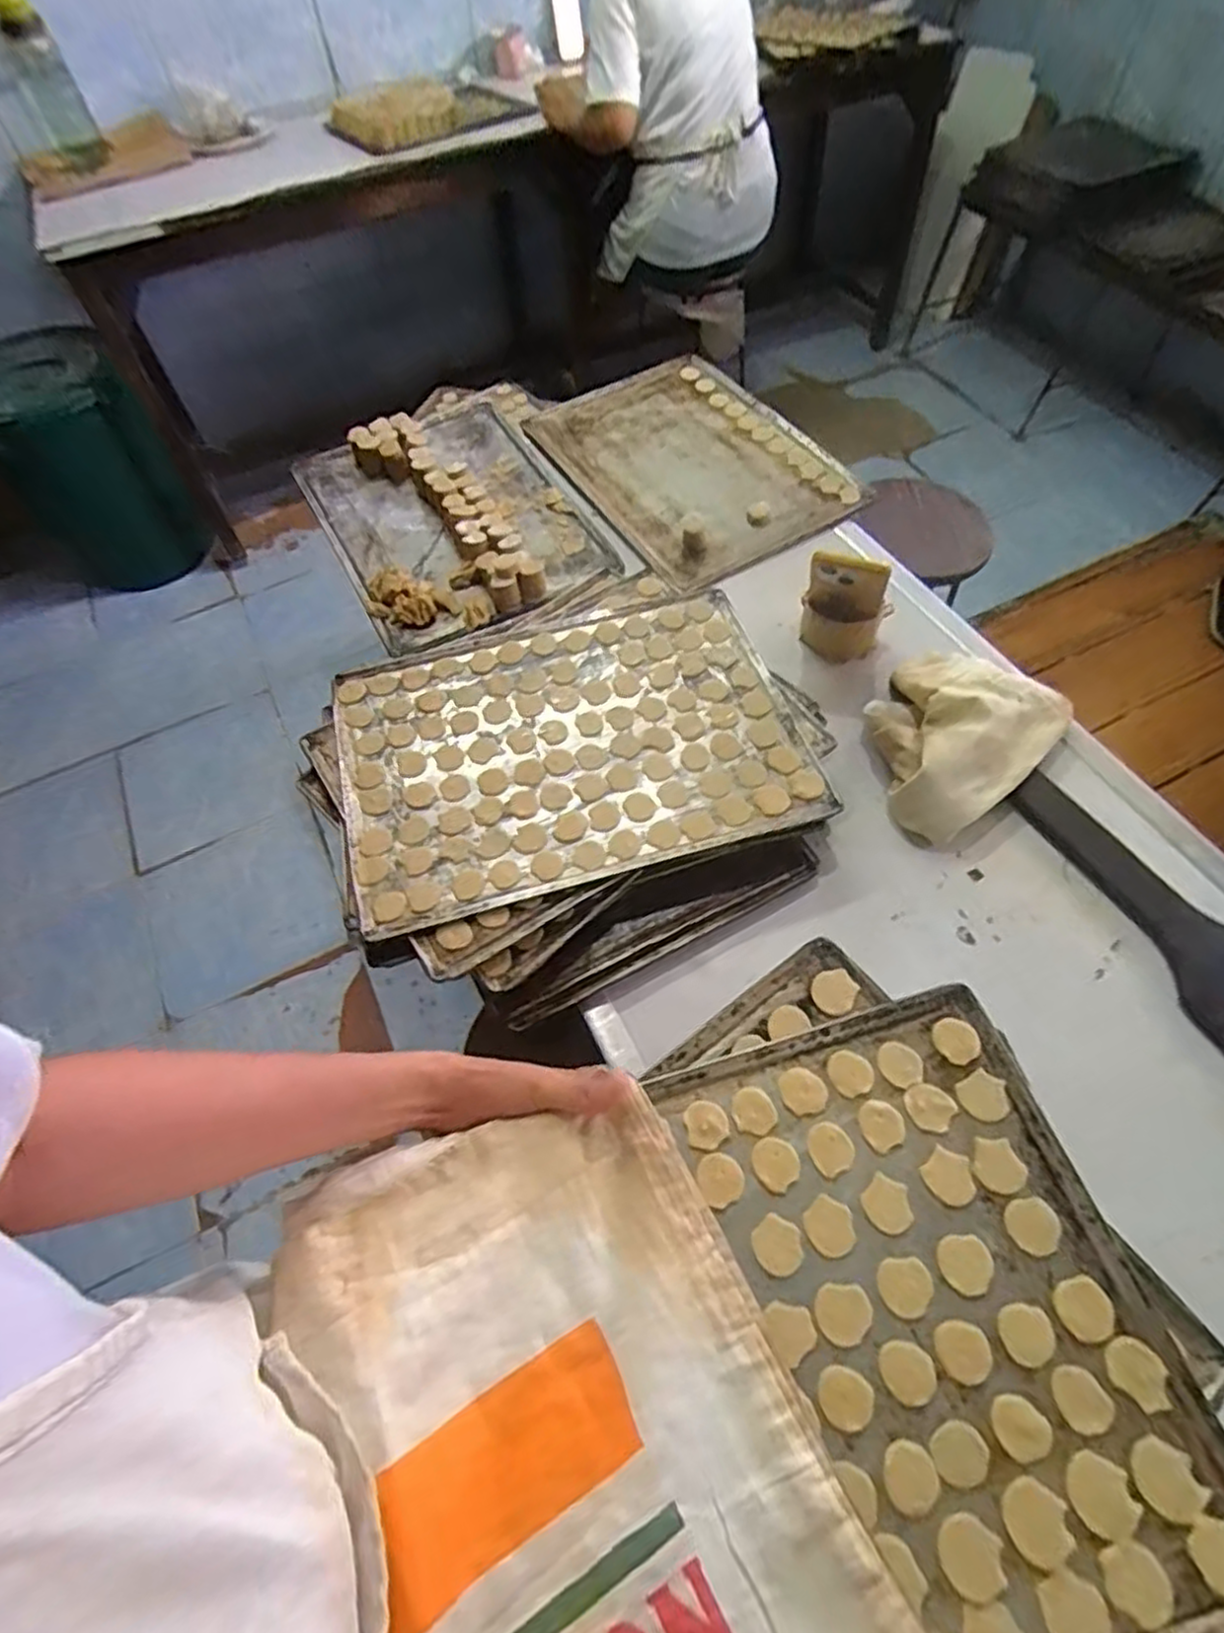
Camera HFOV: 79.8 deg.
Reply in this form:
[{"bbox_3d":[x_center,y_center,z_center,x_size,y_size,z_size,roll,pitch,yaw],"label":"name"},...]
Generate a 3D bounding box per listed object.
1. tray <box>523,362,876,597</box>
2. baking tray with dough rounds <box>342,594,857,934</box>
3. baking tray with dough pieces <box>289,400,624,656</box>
[{"bbox_3d":[0.113,-0.527,1.078,0.346,0.030,0.475,-21,58,-19],"label":"tray"},{"bbox_3d":[-0.044,-0.079,0.755,0.452,0.013,0.335,-16,58,-7],"label":"baking tray with dough rounds"},{"bbox_3d":[-0.230,-0.430,1.033,0.327,0.068,0.492,-23,58,-20],"label":"baking tray with dough pieces"}]

